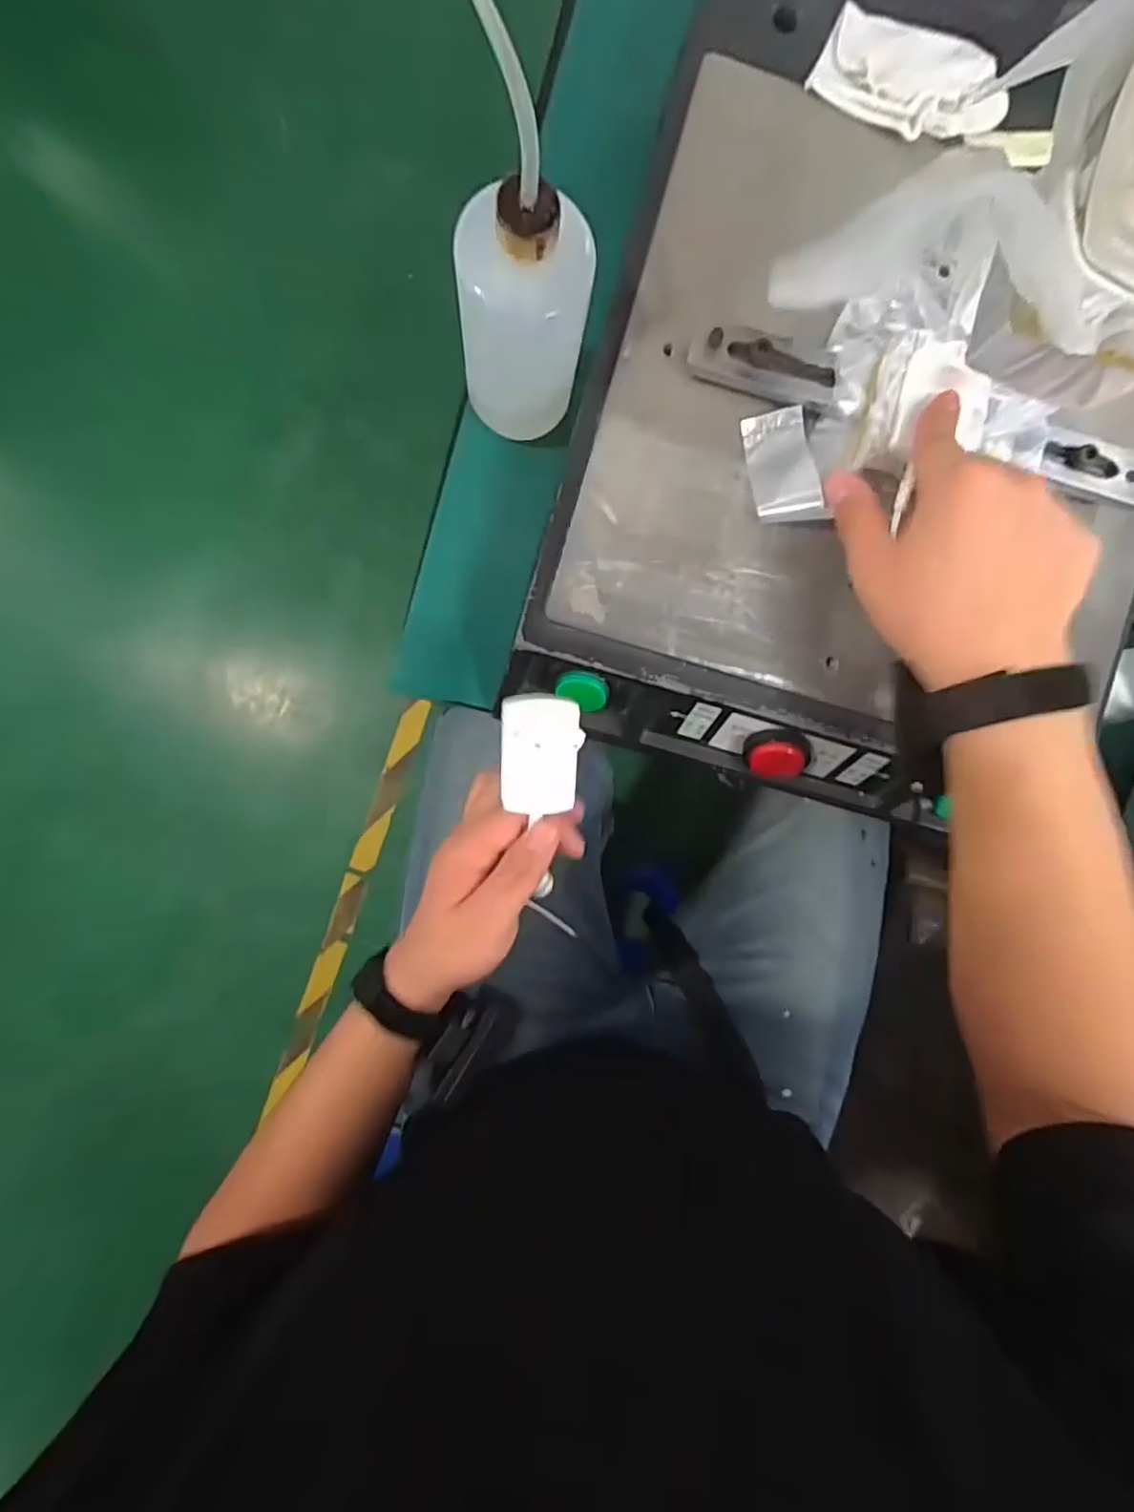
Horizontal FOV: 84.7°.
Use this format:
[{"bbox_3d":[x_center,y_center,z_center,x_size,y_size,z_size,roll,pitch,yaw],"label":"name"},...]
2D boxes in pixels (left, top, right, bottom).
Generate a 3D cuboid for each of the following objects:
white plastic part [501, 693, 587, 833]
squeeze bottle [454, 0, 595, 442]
[{"bbox_3d":[-0.014,-0.001,0.330,0.042,0.015,0.062,2,92,-3],"label":"white plastic part"},{"bbox_3d":[-0.023,-0.255,0.335,0.071,0.199,0.072,18,91,-4],"label":"squeeze bottle"}]

